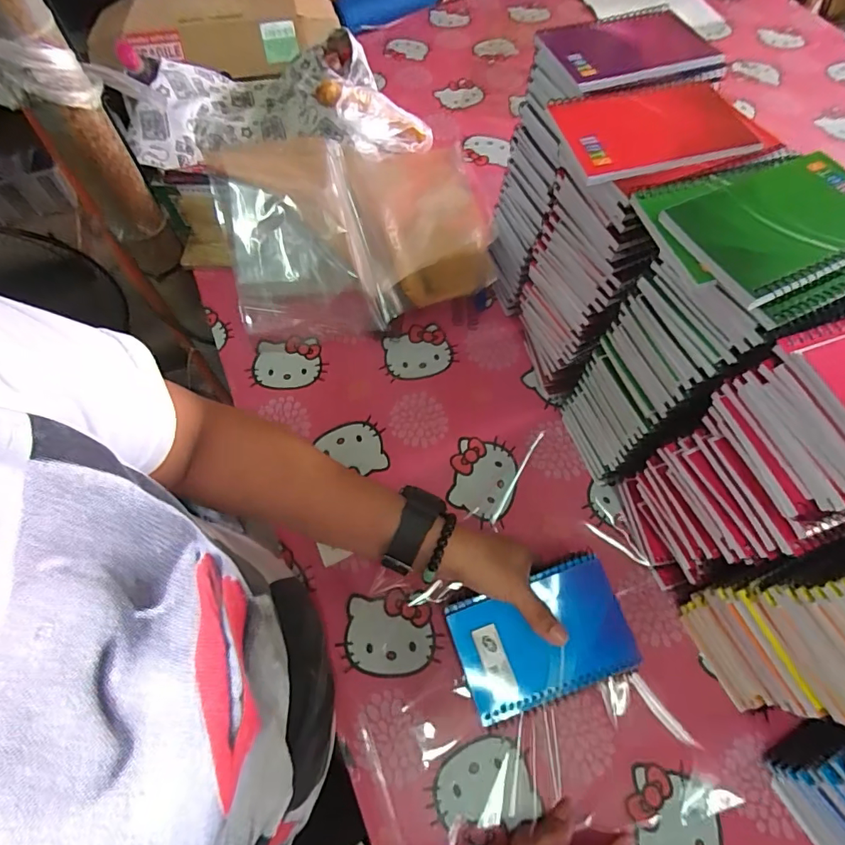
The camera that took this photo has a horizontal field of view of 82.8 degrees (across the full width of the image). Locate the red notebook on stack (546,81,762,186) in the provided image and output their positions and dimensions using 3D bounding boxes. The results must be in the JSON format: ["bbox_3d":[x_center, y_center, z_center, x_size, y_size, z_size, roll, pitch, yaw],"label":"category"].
[{"bbox_3d":[0.164,-0.215,0.347,0.127,0.015,0.085,-15,64,-7],"label":"red notebook on stack"}]

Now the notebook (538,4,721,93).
[{"bbox_3d":[0.169,-0.311,0.398,0.132,0.011,0.093,-13,64,-6],"label":"notebook"}]

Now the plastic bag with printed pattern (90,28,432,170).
[{"bbox_3d":[-0.209,-0.462,0.691,0.404,0.099,0.179,-12,64,-5],"label":"plastic bag with printed pattern"}]

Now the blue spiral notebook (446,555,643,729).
[{"bbox_3d":[0.092,0.167,0.373,0.129,0.010,0.089,-20,76,-1],"label":"blue spiral notebook"}]

